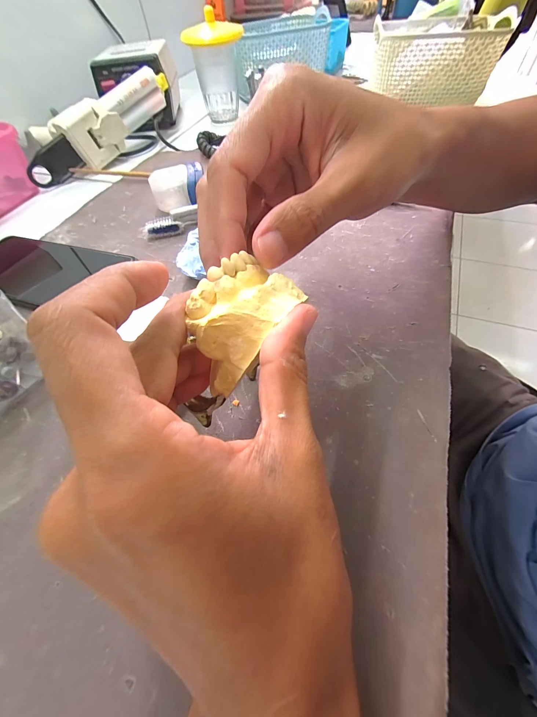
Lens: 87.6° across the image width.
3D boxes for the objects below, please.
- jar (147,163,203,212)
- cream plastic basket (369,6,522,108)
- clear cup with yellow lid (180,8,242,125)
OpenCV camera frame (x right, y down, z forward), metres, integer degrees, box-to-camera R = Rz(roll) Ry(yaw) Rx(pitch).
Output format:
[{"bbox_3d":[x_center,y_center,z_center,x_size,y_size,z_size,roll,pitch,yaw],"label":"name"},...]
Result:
[{"bbox_3d":[-0.094,-0.177,0.296,0.054,0.037,0.048,-3,56,1],"label":"jar"},{"bbox_3d":[0.232,-0.436,0.415,0.151,0.075,0.128,1,57,4],"label":"cream plastic basket"},{"bbox_3d":[-0.075,-0.439,0.429,0.078,0.105,0.100,-1,57,3],"label":"clear cup with yellow lid"}]

